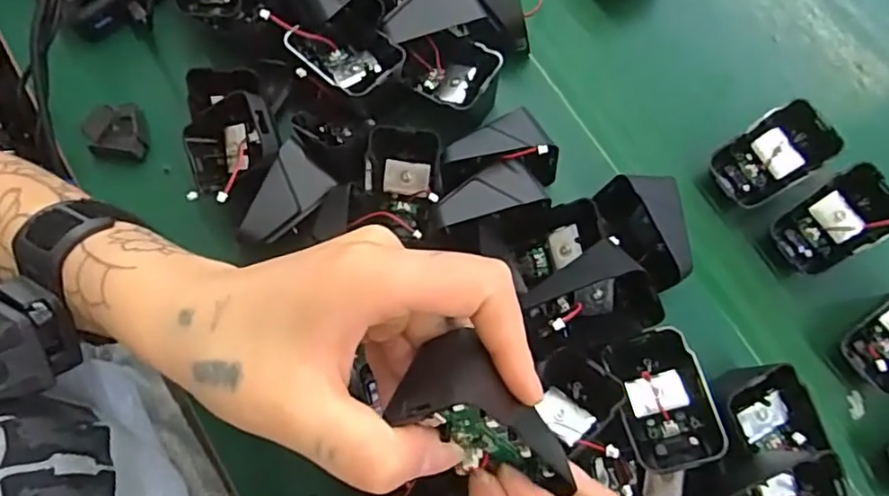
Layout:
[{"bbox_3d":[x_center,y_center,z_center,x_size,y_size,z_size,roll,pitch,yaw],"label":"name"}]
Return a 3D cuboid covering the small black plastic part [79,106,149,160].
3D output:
[{"bbox_3d":[-0.211,-0.074,0.391,0.038,0.011,0.036,-8,75,-3],"label":"small black plastic part"}]

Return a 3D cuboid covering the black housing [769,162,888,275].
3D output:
[{"bbox_3d":[0.236,-0.013,0.371,0.064,0.046,0.045,-33,78,-9],"label":"black housing"}]

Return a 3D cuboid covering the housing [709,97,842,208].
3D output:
[{"bbox_3d":[0.202,-0.056,0.380,0.063,0.043,0.043,-31,78,-9],"label":"housing"}]

